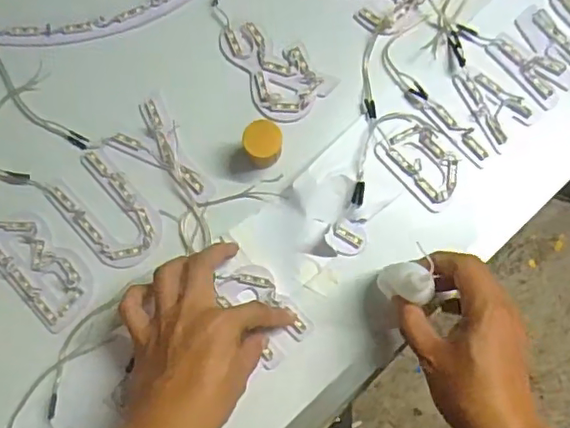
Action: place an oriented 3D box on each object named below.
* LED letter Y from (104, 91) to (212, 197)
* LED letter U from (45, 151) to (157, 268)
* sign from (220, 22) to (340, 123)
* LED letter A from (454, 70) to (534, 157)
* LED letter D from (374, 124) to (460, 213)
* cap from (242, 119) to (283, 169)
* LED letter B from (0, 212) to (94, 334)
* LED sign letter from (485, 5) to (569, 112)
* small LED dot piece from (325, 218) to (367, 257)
[{"bbox_3d":[-0.102,-0.057,0.524,0.102,0.009,0.059,41,83,5],"label":"LED letter Y"},{"bbox_3d":[-0.158,-0.003,0.516,0.059,0.004,0.105,-41,84,-7],"label":"LED letter U"},{"bbox_3d":[-0.014,-0.136,0.541,0.110,0.004,0.069,43,83,5],"label":"sign"},{"bbox_3d":[0.196,-0.104,0.543,0.048,0.007,0.079,-30,83,-5],"label":"LED letter A"},{"bbox_3d":[0.127,-0.045,0.532,0.056,0.006,0.079,-37,84,-6],"label":"LED letter D"},{"bbox_3d":[-0.019,-0.061,0.509,0.032,0.038,0.033,0,81,-1],"label":"cap"},{"bbox_3d":[-0.218,0.040,0.509,0.058,0.004,0.122,-42,84,-7],"label":"LED letter B"},{"bbox_3d":[0.243,-0.152,0.556,0.071,0.004,0.079,-39,84,-7],"label":"LED sign letter"},{"bbox_3d":[0.055,0.020,0.514,0.035,0.011,0.032,0,81,-1],"label":"small LED dot piece"}]

